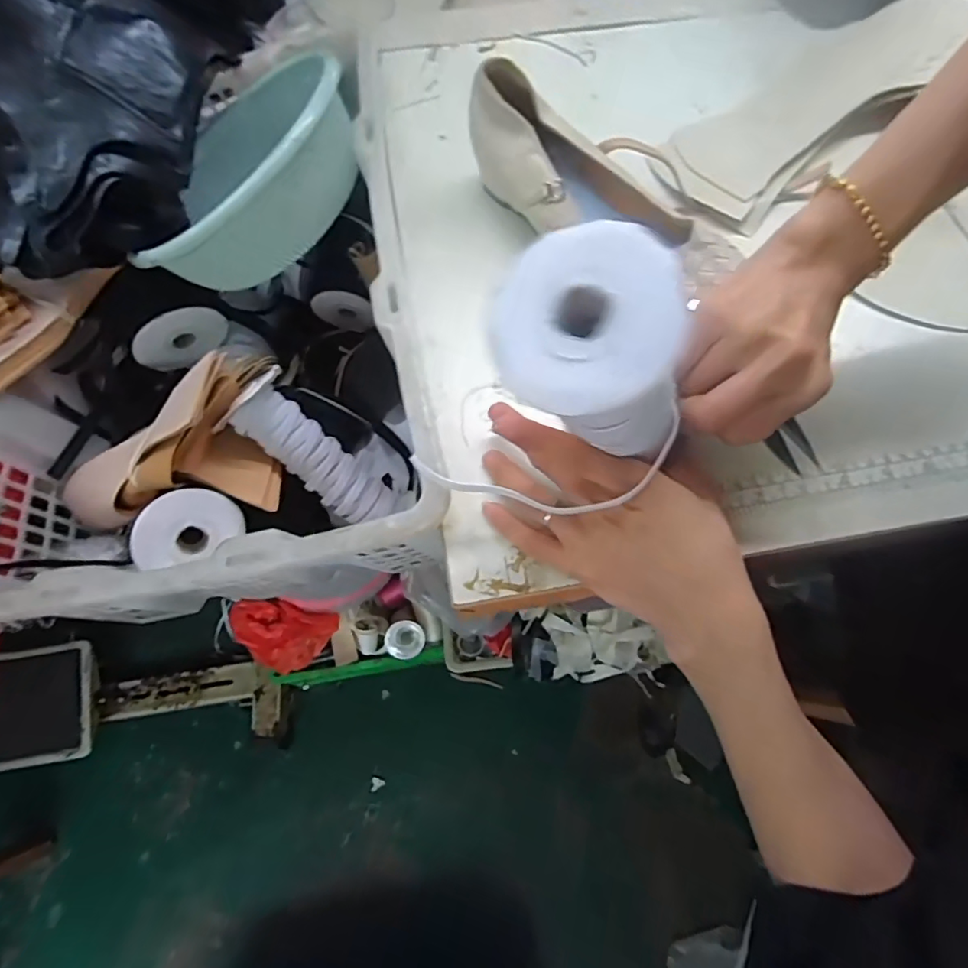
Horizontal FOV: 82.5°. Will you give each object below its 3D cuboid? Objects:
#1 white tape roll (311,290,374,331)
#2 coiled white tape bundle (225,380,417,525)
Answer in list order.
[{"bbox_3d":[-0.139,-0.172,0.547,0.059,0.060,0.008,5,67,5],"label":"white tape roll"},{"bbox_3d":[-0.124,-0.015,0.426,0.050,0.148,0.048,3,58,52],"label":"coiled white tape bundle"}]

